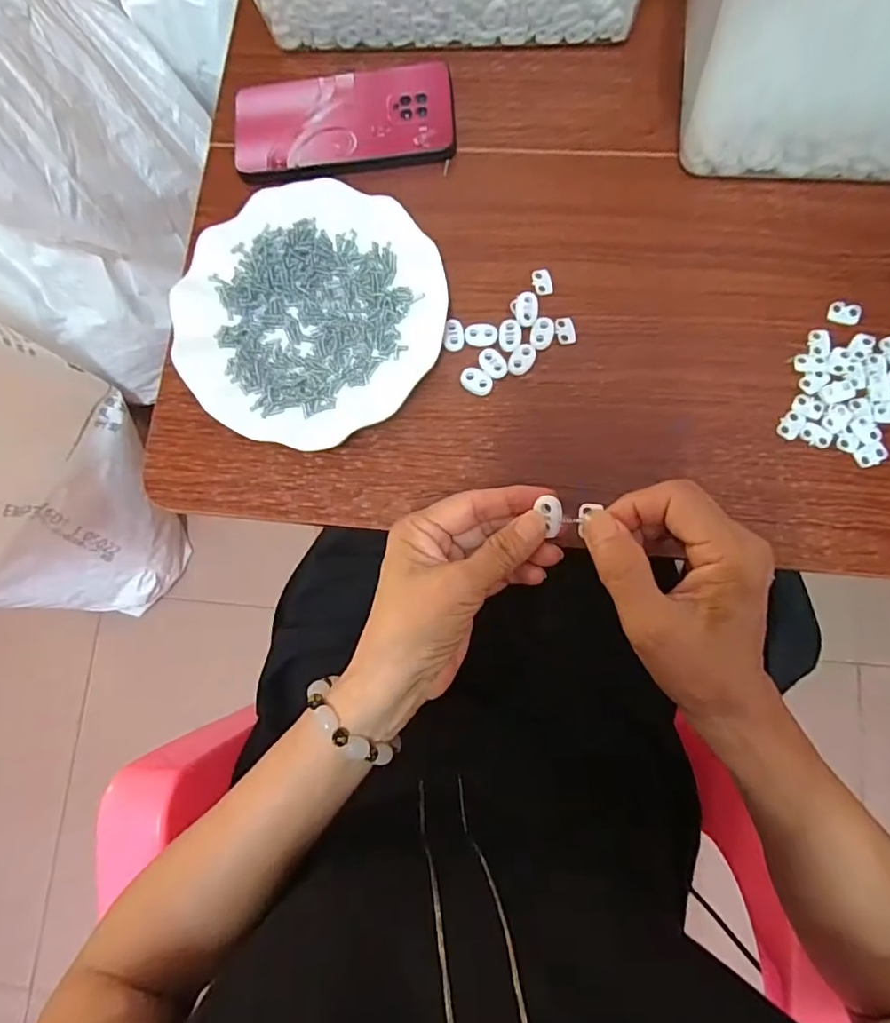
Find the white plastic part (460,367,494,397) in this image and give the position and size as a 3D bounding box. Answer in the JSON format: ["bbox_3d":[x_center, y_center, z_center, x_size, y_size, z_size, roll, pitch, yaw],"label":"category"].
[{"bbox_3d":[0.021,-0.088,0.369,0.022,0.005,0.015,36,86,9],"label":"white plastic part"}]

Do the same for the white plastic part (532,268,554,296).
[{"bbox_3d":[0.068,-0.161,0.380,0.014,0.004,0.018,-4,82,5],"label":"white plastic part"}]

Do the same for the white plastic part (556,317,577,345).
[{"bbox_3d":[0.083,-0.124,0.374,0.012,0.005,0.019,-13,81,3],"label":"white plastic part"}]

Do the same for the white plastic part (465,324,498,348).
[{"bbox_3d":[0.025,-0.121,0.371,0.022,0.004,0.016,-4,81,5],"label":"white plastic part"}]

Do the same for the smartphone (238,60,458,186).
[{"bbox_3d":[-0.076,-0.291,0.410,0.164,0.010,0.084,-6,81,4],"label":"smartphone"}]

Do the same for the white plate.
[{"bbox_3d":[-0.093,-0.138,0.379,0.180,0.024,0.179,-1,82,5],"label":"white plate"}]

